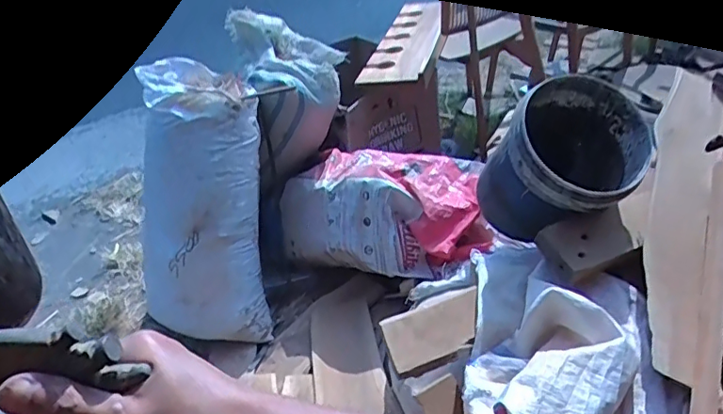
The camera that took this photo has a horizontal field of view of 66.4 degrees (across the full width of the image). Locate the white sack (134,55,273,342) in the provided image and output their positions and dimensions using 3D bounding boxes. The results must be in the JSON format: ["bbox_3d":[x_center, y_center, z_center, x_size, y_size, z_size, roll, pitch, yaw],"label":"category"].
[{"bbox_3d":[-0.501,-0.035,1.694,0.380,0.902,0.335,-4,2,4],"label":"white sack"}]

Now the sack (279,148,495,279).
[{"bbox_3d":[0.071,0.003,1.769,0.707,0.253,0.351,11,38,23],"label":"sack"}]

